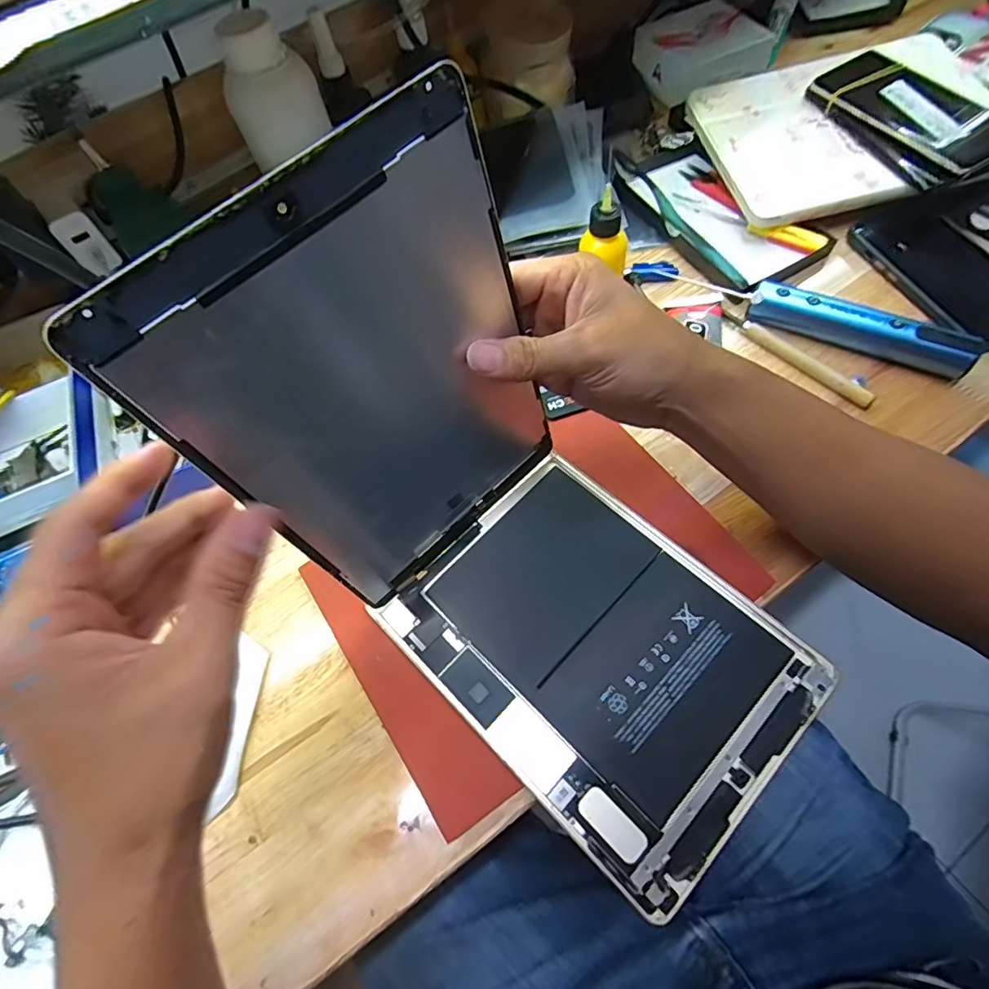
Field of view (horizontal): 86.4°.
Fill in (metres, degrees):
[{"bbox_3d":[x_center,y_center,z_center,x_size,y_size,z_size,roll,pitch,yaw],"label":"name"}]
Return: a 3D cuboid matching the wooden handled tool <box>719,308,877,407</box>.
[{"bbox_3d":[0.228,-0.108,0.400,0.010,0.008,0.126,-39,66,-13],"label":"wooden handled tool"}]

